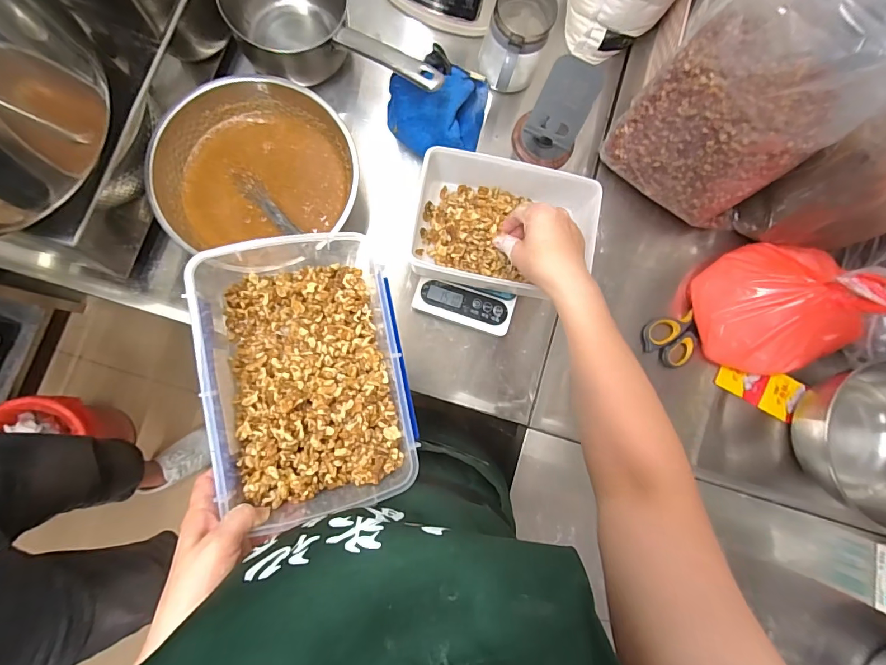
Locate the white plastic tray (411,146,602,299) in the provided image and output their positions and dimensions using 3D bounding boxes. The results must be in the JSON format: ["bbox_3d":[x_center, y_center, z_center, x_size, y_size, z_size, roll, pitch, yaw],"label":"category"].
[{"bbox_3d":[0.073,-0.132,0.525,0.212,0.088,0.141,10,83,-5],"label":"white plastic tray"}]

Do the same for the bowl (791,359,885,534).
[{"bbox_3d":[0.586,0.146,0.562,0.206,0.081,0.202,1,84,-6],"label":"bowl"}]

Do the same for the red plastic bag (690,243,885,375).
[{"bbox_3d":[0.462,-0.039,0.529,0.176,0.176,0.183,-13,86,-7],"label":"red plastic bag"}]

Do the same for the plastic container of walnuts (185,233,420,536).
[{"bbox_3d":[-0.129,0.036,0.404,0.169,0.079,0.261,-15,86,-7],"label":"plastic container of walnuts"}]

